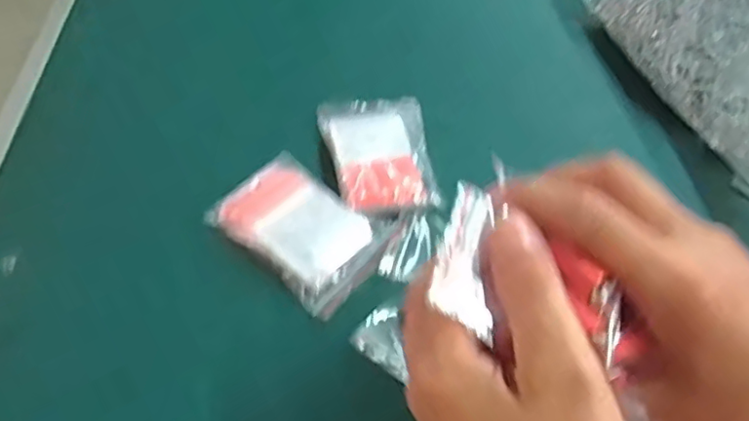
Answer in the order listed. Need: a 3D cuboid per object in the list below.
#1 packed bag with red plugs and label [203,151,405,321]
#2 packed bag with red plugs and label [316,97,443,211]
[{"bbox_3d":[-0.047,0.010,0.401,0.112,0.014,0.074,33,61,27],"label":"packed bag with red plugs and label"},{"bbox_3d":[0.003,-0.046,0.442,0.073,0.016,0.121,-11,51,-3],"label":"packed bag with red plugs and label"}]

